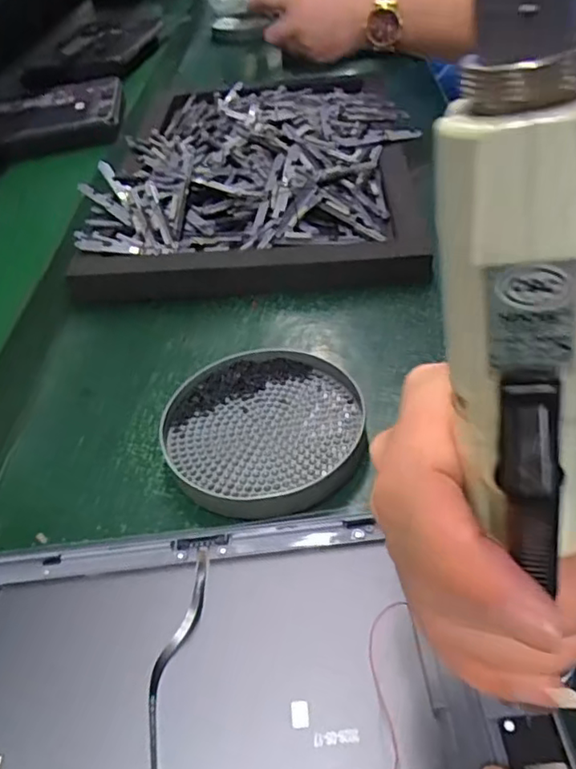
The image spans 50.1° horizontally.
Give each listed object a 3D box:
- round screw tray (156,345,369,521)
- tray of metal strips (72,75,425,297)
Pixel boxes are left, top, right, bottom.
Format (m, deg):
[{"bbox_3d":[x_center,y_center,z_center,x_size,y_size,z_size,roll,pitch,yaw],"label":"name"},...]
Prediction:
[{"bbox_3d":[-0.014,0.026,0.353,0.111,0.018,0.114,-4,44,4],"label":"round screw tray"},{"bbox_3d":[-0.026,-0.217,0.585,0.283,0.054,0.386,-5,43,8],"label":"tray of metal strips"}]

